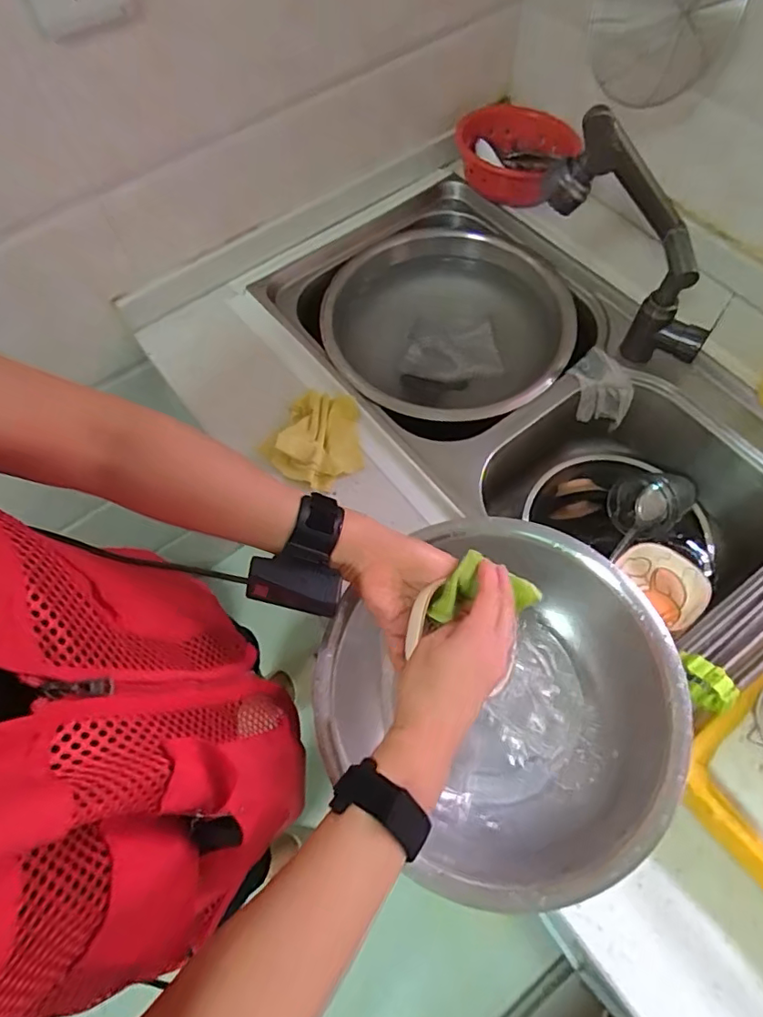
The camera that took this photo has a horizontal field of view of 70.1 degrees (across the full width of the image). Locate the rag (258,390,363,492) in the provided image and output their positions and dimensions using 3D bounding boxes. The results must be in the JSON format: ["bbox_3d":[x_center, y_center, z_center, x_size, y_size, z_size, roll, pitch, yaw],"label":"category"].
[{"bbox_3d":[-0.072,-0.085,0.651,0.101,0.036,0.120,17,66,11],"label":"rag"}]

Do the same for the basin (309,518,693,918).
[{"bbox_3d":[0.099,0.166,0.489,0.300,0.077,0.299,-1,64,2],"label":"basin"}]

